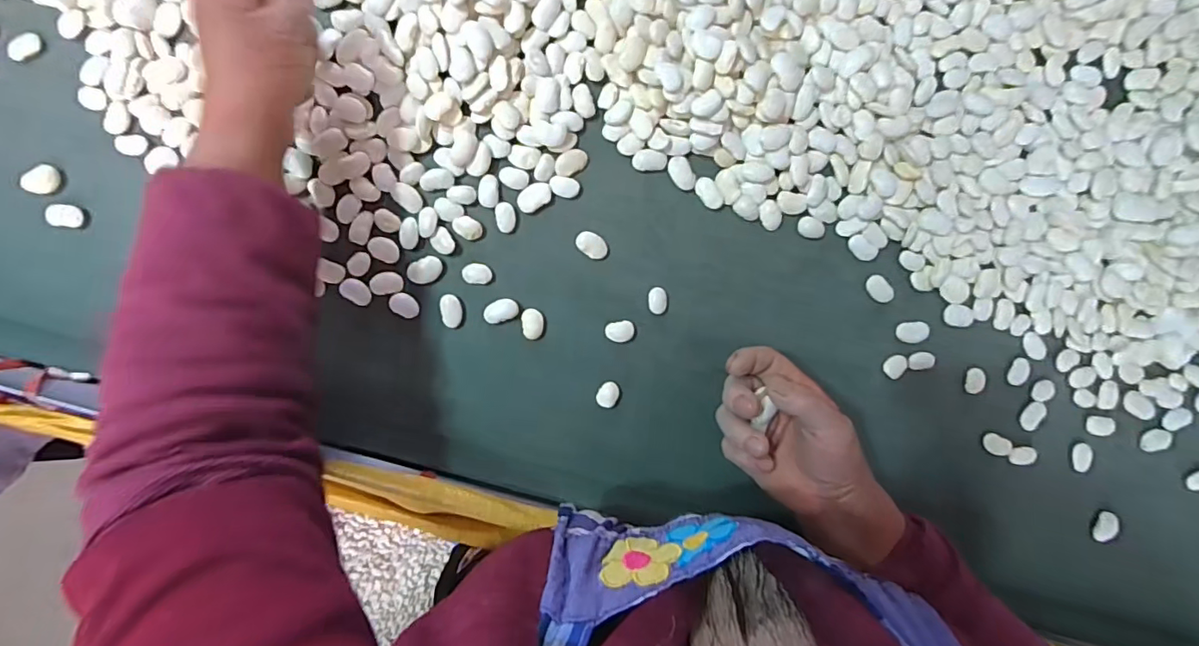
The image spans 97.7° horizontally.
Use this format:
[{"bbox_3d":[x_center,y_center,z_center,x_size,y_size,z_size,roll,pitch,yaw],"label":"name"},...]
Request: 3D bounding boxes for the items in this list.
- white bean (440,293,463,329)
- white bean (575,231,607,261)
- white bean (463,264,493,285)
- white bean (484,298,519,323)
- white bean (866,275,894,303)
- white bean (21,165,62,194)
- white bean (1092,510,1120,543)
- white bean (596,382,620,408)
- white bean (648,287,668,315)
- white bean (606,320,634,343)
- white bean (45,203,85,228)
[{"bbox_3d":[-0.113,-0.009,0.401,0.016,0.004,0.025,-12,95,-2],"label":"white bean"},{"bbox_3d":[-0.005,-0.061,0.406,0.026,0.004,0.017,35,92,-5],"label":"white bean"},{"bbox_3d":[-0.094,-0.037,0.401,0.022,0.004,0.016,8,94,-3],"label":"white bean"},{"bbox_3d":[-0.076,-0.010,0.402,0.026,0.004,0.017,-17,95,-1],"label":"white bean"},{"bbox_3d":[0.226,-0.027,0.422,0.025,0.004,0.016,43,91,-5],"label":"white bean"},{"bbox_3d":[-0.407,-0.104,0.382,0.017,0.007,0.023,41,91,-5],"label":"white bean"},{"bbox_3d":[0.418,0.169,0.432,0.011,0.008,0.025,13,93,-4],"label":"white bean"},{"bbox_3d":[0.007,0.057,0.410,0.015,0.004,0.021,33,92,-5],"label":"white bean"},{"bbox_3d":[0.046,-0.017,0.411,0.015,0.004,0.021,-6,94,-2],"label":"white bean"},{"bbox_3d":[0.016,0.007,0.410,0.022,0.004,0.017,-10,95,-2],"label":"white bean"},{"bbox_3d":[-0.391,-0.078,0.384,0.021,0.007,0.017,7,94,-3],"label":"white bean"}]

